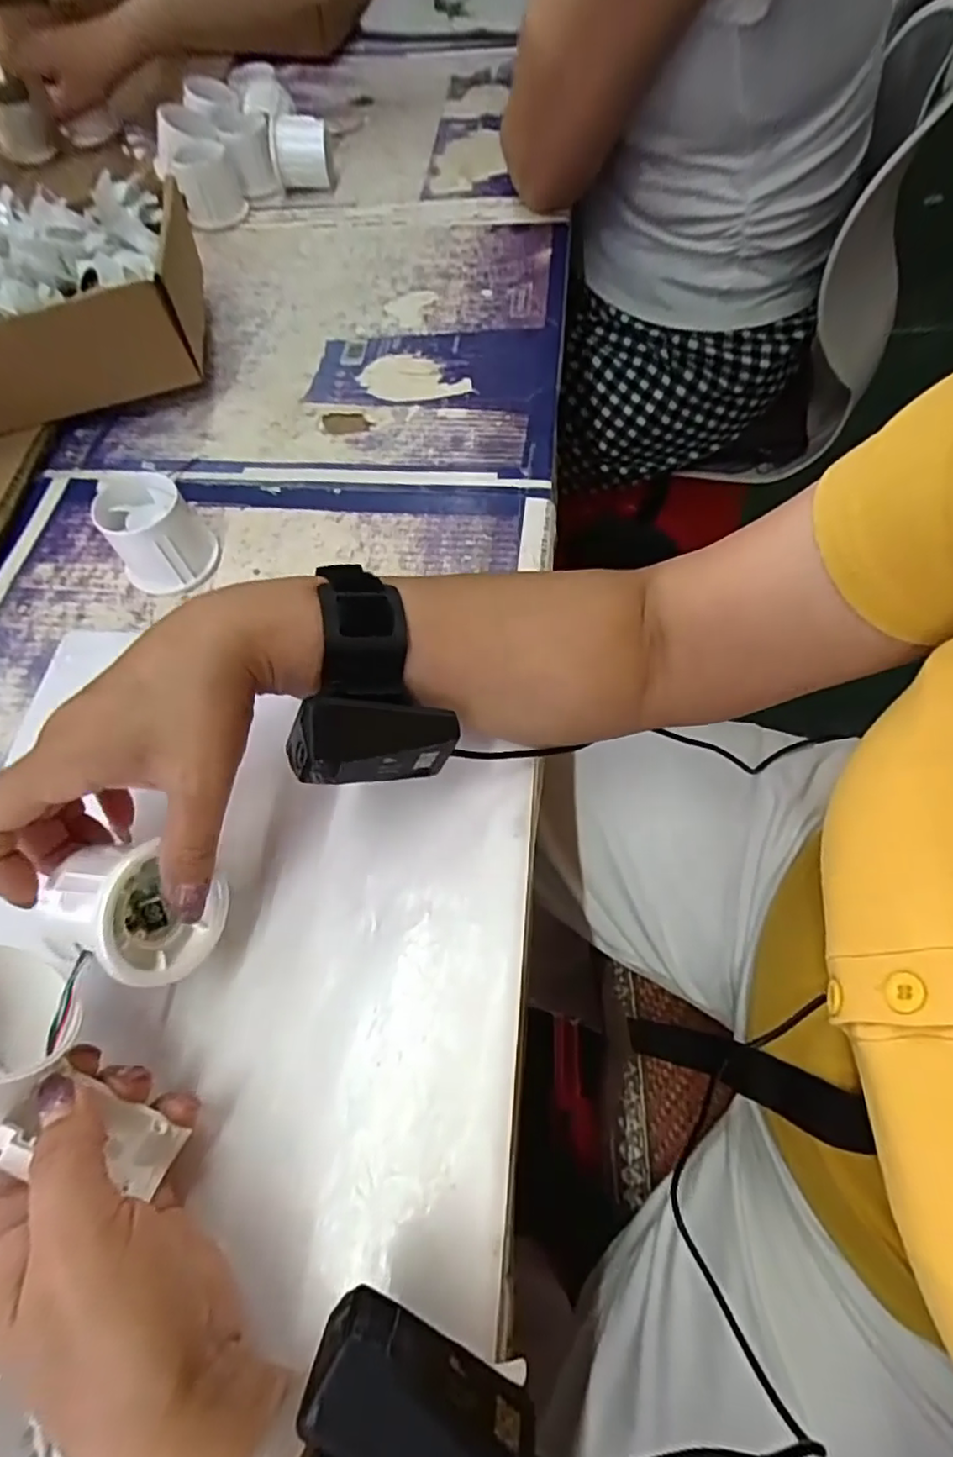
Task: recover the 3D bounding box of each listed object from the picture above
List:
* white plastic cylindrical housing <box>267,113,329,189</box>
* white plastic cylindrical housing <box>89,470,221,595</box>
[{"bbox_3d":[-0.170,-0.561,0.624,0.058,0.051,0.055,-17,63,-5],"label":"white plastic cylindrical housing"},{"bbox_3d":[-0.197,-0.121,0.396,0.057,0.048,0.059,-35,65,-13],"label":"white plastic cylindrical housing"}]

